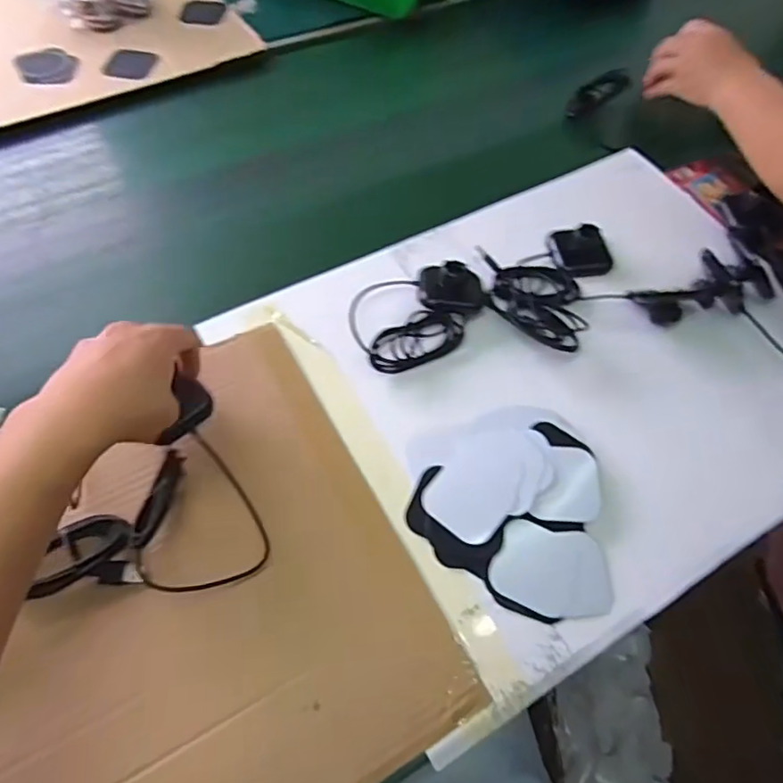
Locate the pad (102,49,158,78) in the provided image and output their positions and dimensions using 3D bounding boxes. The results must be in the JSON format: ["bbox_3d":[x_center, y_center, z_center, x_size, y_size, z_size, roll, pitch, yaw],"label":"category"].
[{"bbox_3d":[-0.309,-0.389,0.690,0.049,0.006,0.056,6,59,0],"label":"pad"}]

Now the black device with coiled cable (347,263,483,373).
[{"bbox_3d":[0.027,-0.073,0.509,0.133,0.029,0.081,-32,66,-21],"label":"black device with coiled cable"}]

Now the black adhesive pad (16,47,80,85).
[{"bbox_3d":[-0.397,-0.376,0.671,0.063,0.007,0.062,-23,63,-17],"label":"black adhesive pad"}]

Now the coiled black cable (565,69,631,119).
[{"bbox_3d":[0.249,-0.363,0.706,0.077,0.017,0.037,-22,53,31],"label":"coiled black cable"}]

